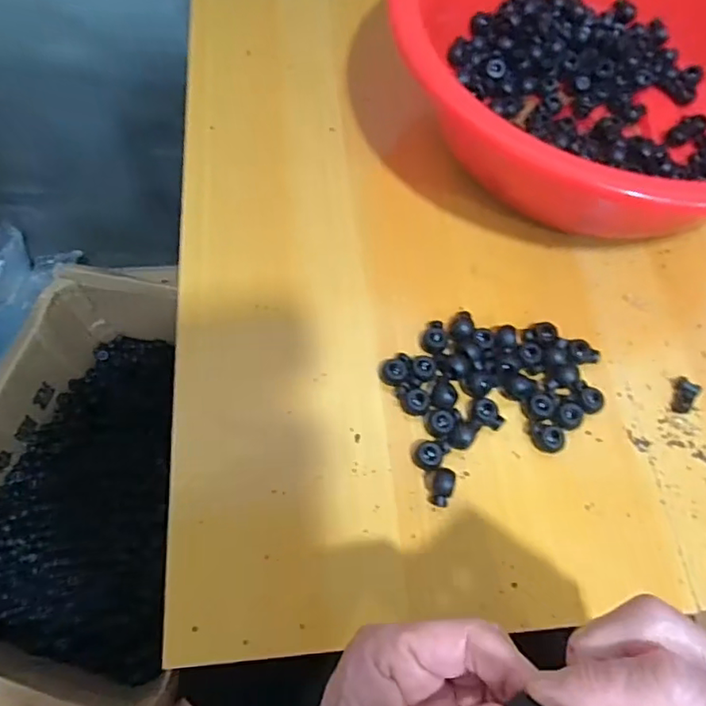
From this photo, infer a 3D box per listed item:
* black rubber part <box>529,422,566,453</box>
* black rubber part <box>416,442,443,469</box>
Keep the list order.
[{"bbox_3d":[0.122,0.053,0.352,0.018,0.011,0.016,11,65,3],"label":"black rubber part"},{"bbox_3d":[0.047,0.063,0.345,0.015,0.012,0.016,1,65,-2],"label":"black rubber part"}]

